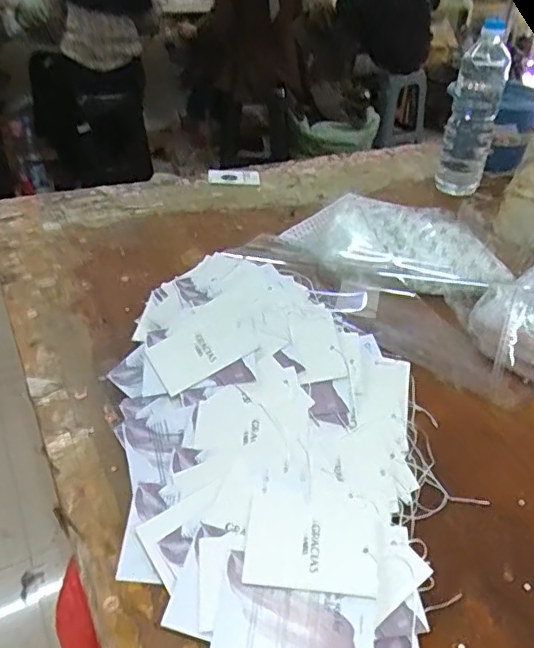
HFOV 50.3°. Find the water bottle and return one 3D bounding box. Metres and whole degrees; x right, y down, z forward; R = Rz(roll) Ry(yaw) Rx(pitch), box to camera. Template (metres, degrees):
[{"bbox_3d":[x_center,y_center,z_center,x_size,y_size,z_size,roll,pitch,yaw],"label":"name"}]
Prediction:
[{"bbox_3d":[0.335,-0.341,0.929,0.074,0.261,0.074,13,37,15],"label":"water bottle"}]

